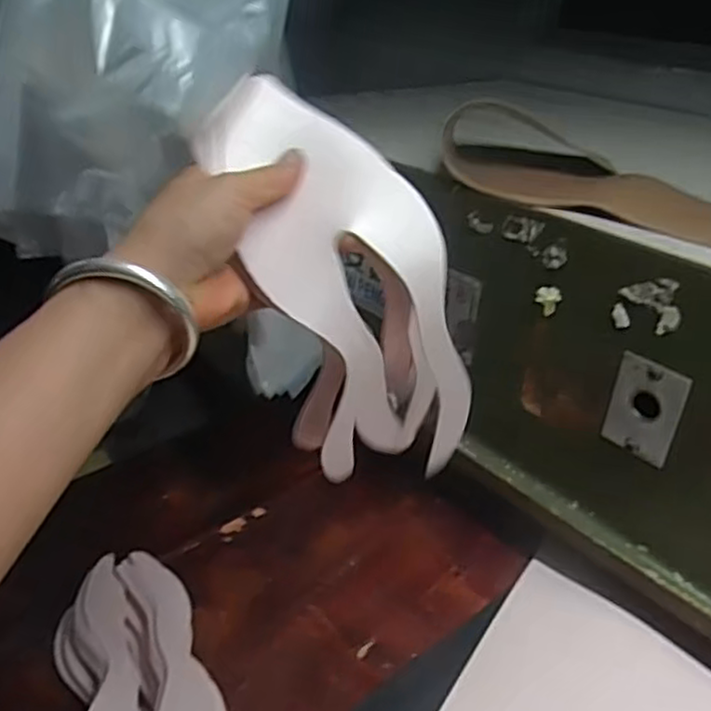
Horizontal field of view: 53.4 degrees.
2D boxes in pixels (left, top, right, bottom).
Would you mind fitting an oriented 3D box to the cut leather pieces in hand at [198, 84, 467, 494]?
[{"bbox_3d":[-0.002,-0.032,0.393,0.100,0.237,0.091,-7,26,34],"label":"cut leather pieces in hand"}]

